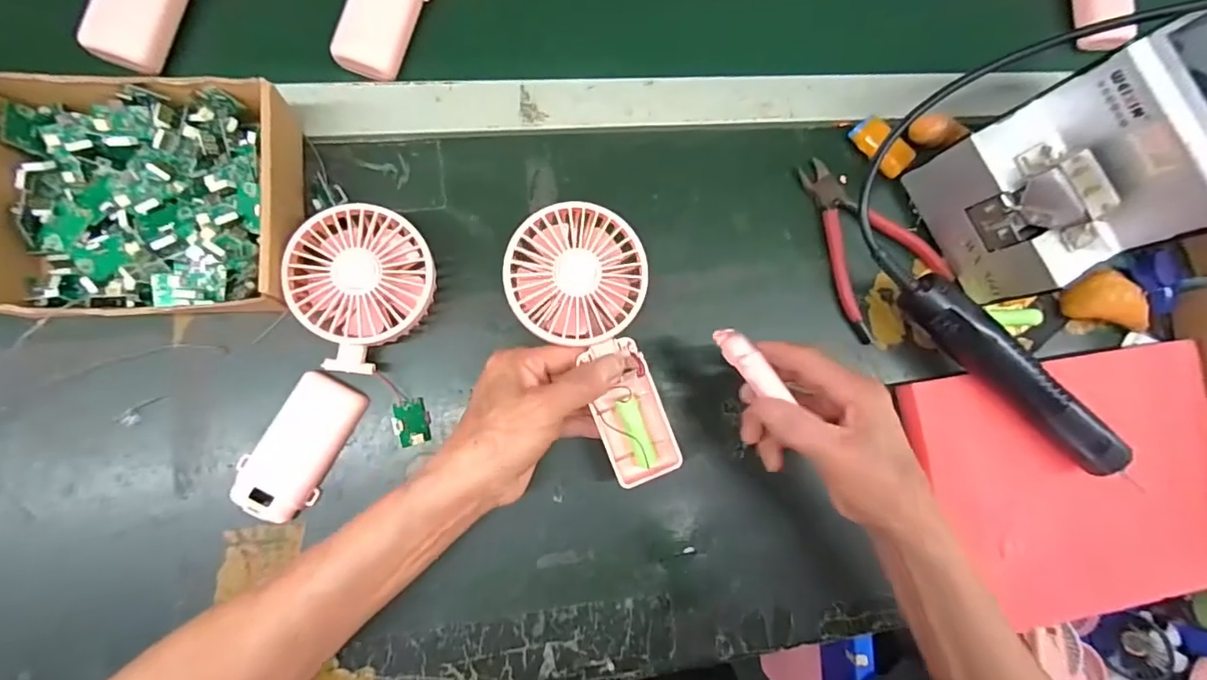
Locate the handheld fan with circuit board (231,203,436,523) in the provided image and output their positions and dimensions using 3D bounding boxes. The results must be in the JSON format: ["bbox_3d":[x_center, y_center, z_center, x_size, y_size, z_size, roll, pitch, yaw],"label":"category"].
[{"bbox_3d":[-0.166,0.017,0.352,0.104,0.044,0.205,19,96,-7],"label":"handheld fan with circuit board"}]

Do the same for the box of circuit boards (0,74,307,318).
[{"bbox_3d":[-0.285,-0.085,0.338,0.169,0.052,0.146,-3,83,-9],"label":"box of circuit boards"}]

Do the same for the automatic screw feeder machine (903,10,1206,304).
[{"bbox_3d":[0.357,-0.129,0.388,0.170,0.150,0.124,-30,89,-11],"label":"automatic screw feeder machine"}]

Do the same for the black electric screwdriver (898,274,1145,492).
[{"bbox_3d":[0.312,0.026,0.402,0.206,0.035,0.034,42,79,-1],"label":"black electric screwdriver"}]

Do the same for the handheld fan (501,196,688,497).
[{"bbox_3d":[-0.001,0.005,0.349,0.083,0.027,0.184,-21,102,-10],"label":"handheld fan"}]

